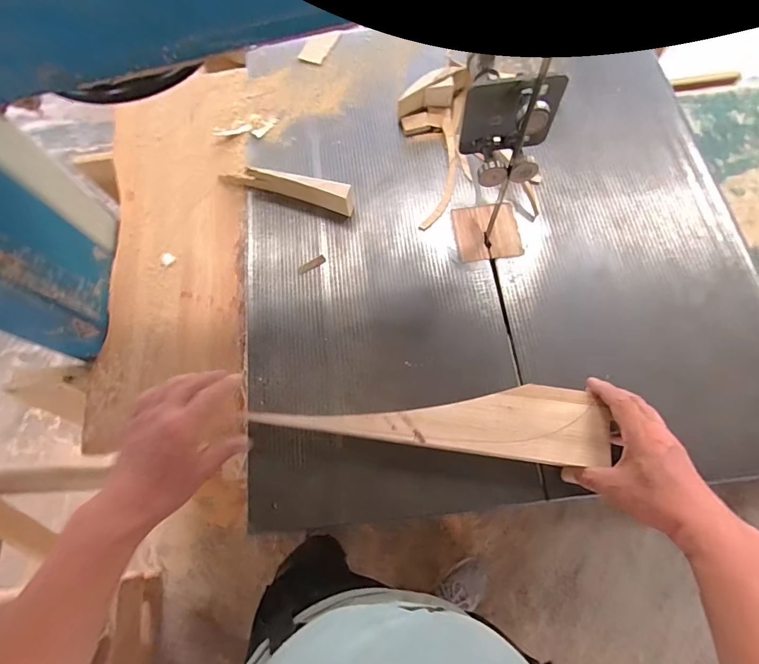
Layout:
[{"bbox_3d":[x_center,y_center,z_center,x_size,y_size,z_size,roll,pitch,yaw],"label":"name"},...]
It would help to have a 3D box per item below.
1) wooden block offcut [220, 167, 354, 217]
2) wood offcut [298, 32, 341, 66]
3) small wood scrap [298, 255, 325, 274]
[{"bbox_3d":[-0.135,-0.202,0.579,0.197,0.048,0.031,16,71,8],"label":"wooden block offcut"},{"bbox_3d":[-0.101,-0.483,0.703,0.040,0.006,0.081,22,72,10],"label":"wood offcut"},{"bbox_3d":[-0.091,-0.091,0.559,0.039,0.005,0.011,-32,72,-9],"label":"small wood scrap"}]

